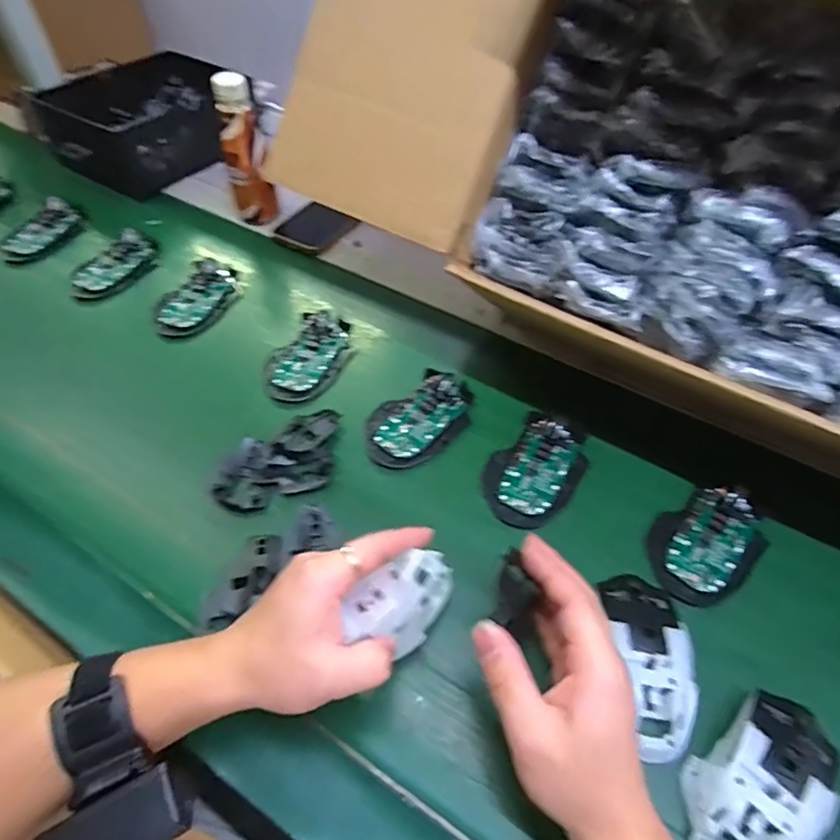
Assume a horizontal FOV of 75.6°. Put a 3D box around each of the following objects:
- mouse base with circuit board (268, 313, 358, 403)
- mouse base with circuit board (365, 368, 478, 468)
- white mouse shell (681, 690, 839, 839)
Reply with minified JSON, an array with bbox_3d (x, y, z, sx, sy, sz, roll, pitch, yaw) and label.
[{"bbox_3d":[-0.109,-0.066,0.550,0.066,0.021,0.114,21,54,15],"label":"mouse base with circuit board"},{"bbox_3d":[0.001,-0.003,0.502,0.114,0.023,0.069,-33,59,-24],"label":"mouse base with circuit board"},{"bbox_3d":[0.209,0.218,0.325,0.115,0.029,0.064,-38,61,-27],"label":"white mouse shell"}]

